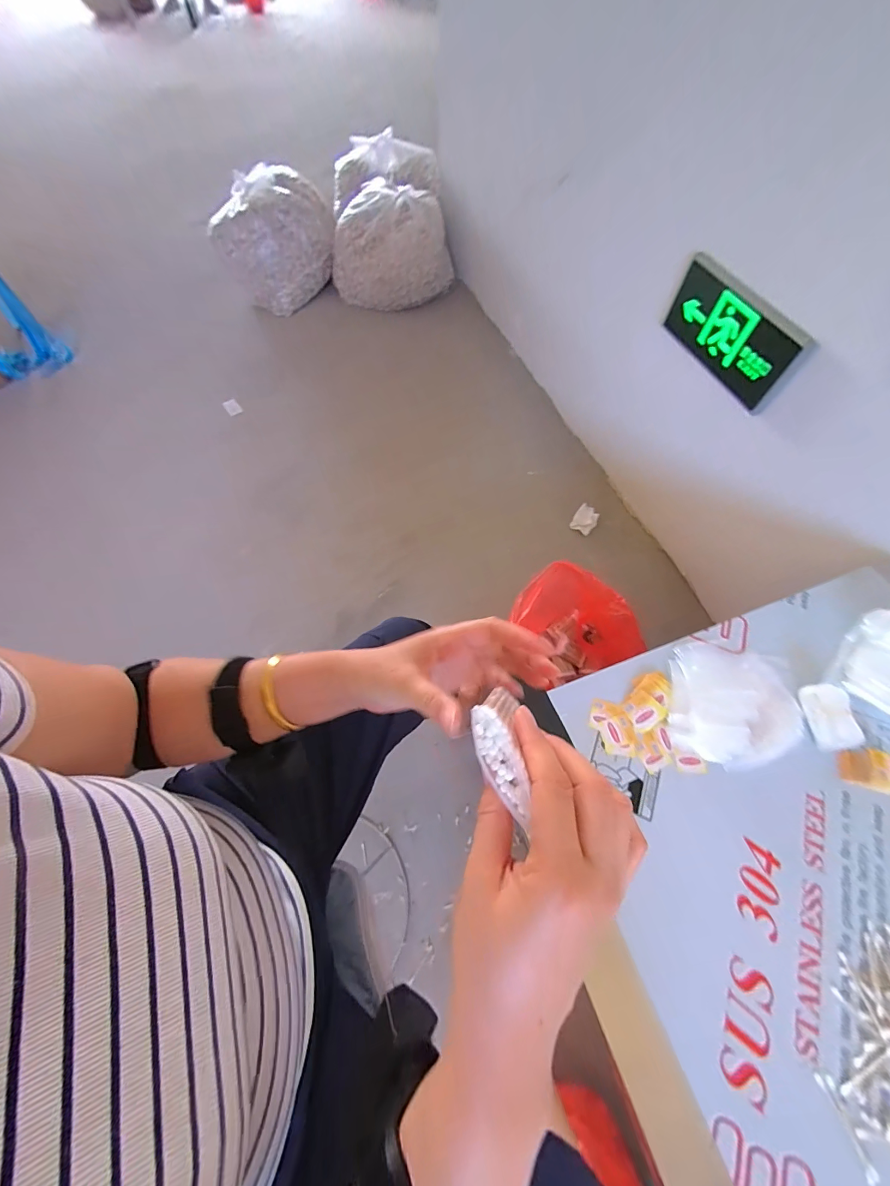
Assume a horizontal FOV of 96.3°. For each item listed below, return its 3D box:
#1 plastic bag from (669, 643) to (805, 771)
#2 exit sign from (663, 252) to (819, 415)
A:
[{"bbox_3d":[0.409,0.156,0.564,0.168,0.012,0.170,10,64,7],"label":"plastic bag"},{"bbox_3d":[0.595,-0.544,0.839,0.036,0.155,0.336,-18,64,-9],"label":"exit sign"}]

